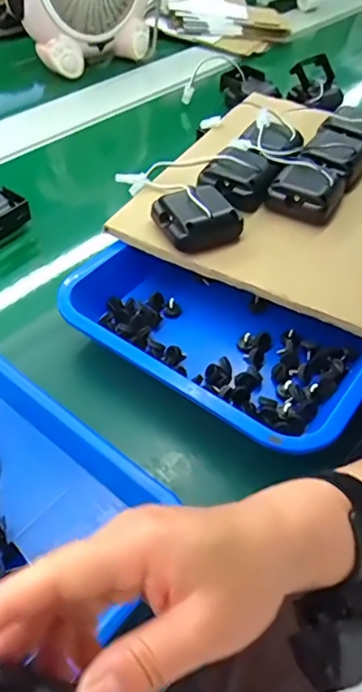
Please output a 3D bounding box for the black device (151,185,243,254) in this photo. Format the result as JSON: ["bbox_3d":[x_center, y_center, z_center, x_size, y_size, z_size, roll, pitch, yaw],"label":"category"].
[{"bbox_3d":[0.014,-0.122,0.493,0.065,0.033,0.065,-26,56,-25],"label":"black device"}]

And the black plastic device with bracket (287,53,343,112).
[{"bbox_3d":[0.205,-0.402,0.811,0.069,0.048,0.103,-6,49,-9],"label":"black plastic device with bracket"}]

